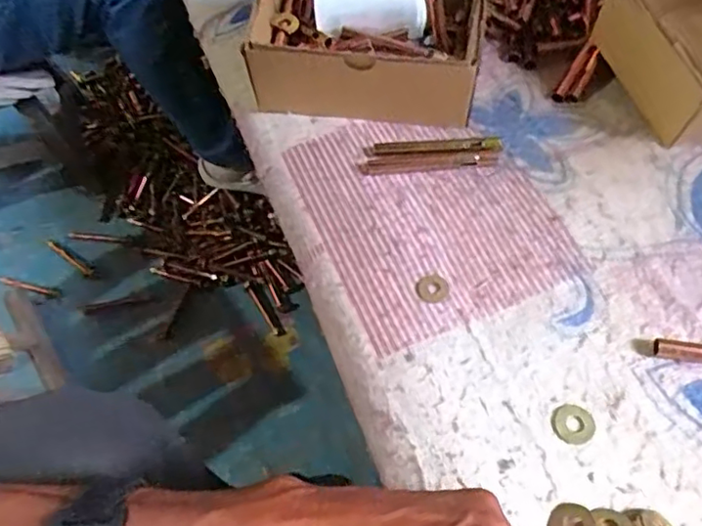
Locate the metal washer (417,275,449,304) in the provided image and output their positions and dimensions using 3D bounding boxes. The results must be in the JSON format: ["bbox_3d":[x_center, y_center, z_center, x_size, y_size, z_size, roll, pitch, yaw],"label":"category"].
[{"bbox_3d":[0.058,0.018,0.430,0.022,0.004,0.021,-1,57,1],"label":"metal washer"}]

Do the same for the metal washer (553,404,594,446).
[{"bbox_3d":[0.140,0.101,0.382,0.025,0.004,0.025,-1,57,1],"label":"metal washer"}]

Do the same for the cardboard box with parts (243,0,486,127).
[{"bbox_3d":[0.015,-0.194,0.514,0.184,0.094,0.147,8,57,6],"label":"cardboard box with parts"}]

